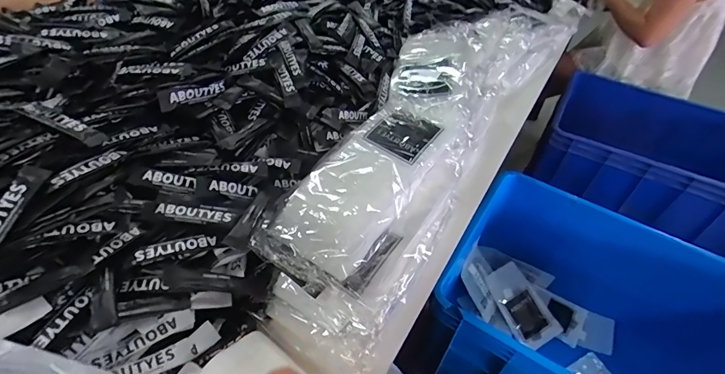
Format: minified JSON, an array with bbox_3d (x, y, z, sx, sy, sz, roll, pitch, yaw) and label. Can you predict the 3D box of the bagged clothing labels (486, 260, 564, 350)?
[{"bbox_3d":[0.393,0.289,0.964,0.105,0.015,0.196,-28,78,-12],"label":"bagged clothing labels"}]

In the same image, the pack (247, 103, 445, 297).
[{"bbox_3d":[0.005,-0.003,0.535,0.126,0.056,0.318,28,49,21],"label":"pack"}]

